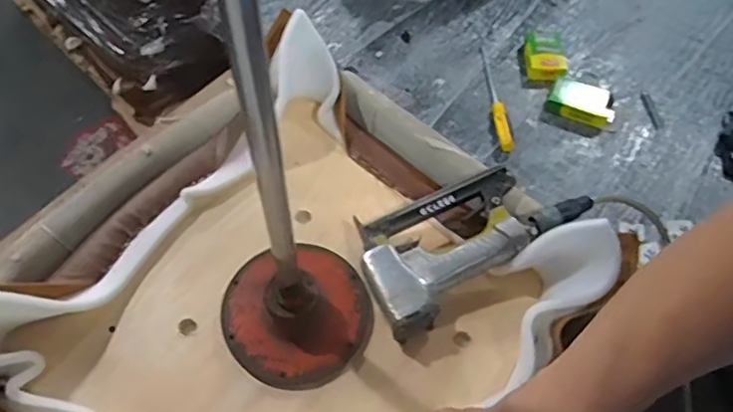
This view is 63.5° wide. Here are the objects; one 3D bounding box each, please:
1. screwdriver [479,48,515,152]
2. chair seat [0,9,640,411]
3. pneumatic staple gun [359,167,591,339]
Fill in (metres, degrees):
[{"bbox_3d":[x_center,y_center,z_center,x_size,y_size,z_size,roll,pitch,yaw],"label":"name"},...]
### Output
[{"bbox_3d":[0.266,-0.235,1.234,0.029,0.029,0.292,-2,55,-6],"label":"screwdriver"},{"bbox_3d":[-0.059,0.105,0.570,0.437,0.119,0.479,36,60,20],"label":"chair seat"},{"bbox_3d":[0.097,0.023,0.638,0.236,0.058,0.134,-30,65,-19],"label":"pneumatic staple gun"}]

